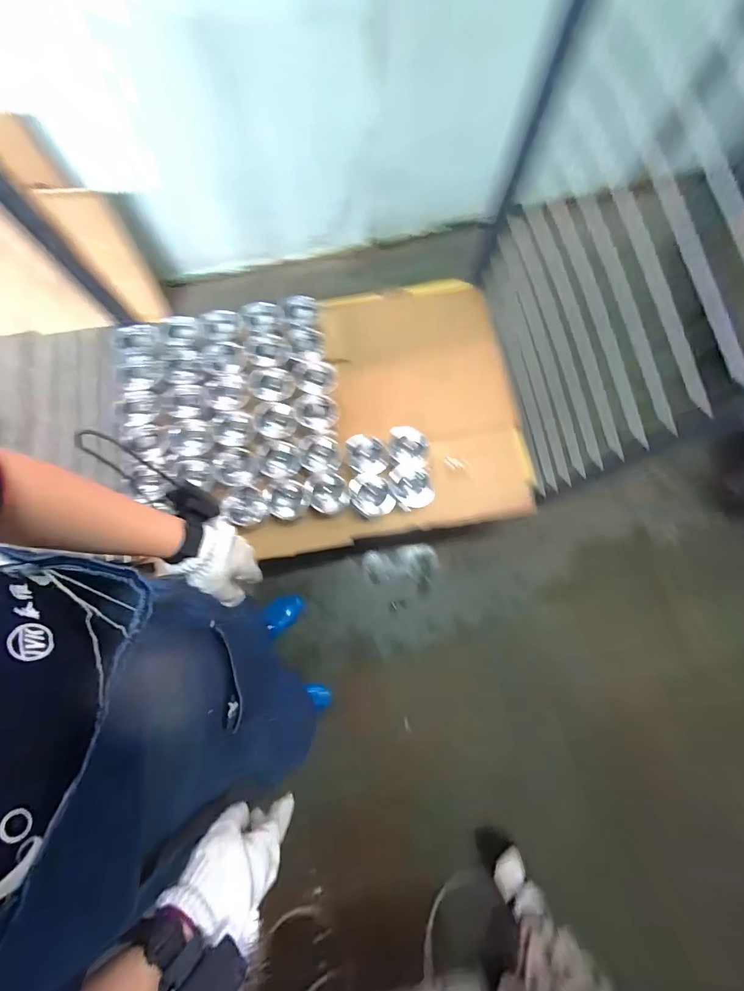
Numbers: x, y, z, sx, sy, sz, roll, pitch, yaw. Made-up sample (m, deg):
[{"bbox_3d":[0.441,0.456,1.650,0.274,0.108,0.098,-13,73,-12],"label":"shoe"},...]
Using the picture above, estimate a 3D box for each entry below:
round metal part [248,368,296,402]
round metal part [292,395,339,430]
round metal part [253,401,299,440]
[{"bbox_3d":[-0.255,-0.280,0.929,0.113,0.030,0.096,-14,83,-2],"label":"round metal part"},{"bbox_3d":[-0.141,-0.211,0.920,0.112,0.036,0.093,0,77,0],"label":"round metal part"},{"bbox_3d":[-0.237,-0.185,0.902,0.104,0.044,0.097,0,77,0],"label":"round metal part"}]

